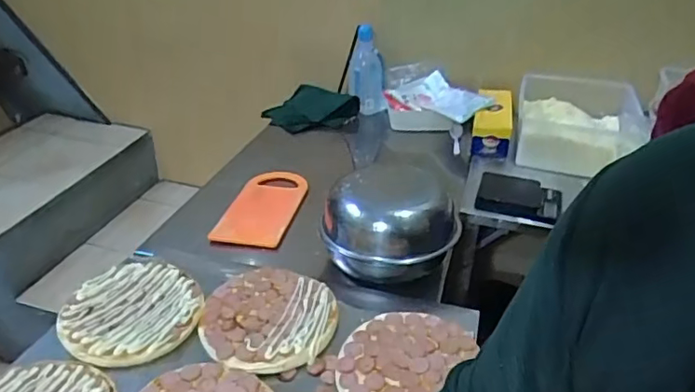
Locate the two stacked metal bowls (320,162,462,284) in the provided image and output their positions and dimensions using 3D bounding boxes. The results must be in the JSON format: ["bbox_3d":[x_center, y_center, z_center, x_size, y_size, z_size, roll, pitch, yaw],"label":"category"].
[{"bbox_3d":[0.081,0.039,1.060,0.241,0.129,0.252,1,31,-1],"label":"two stacked metal bowls"}]

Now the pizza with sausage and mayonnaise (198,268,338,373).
[{"bbox_3d":[-0.121,0.182,0.845,0.196,0.024,0.193,0,33,0],"label":"pizza with sausage and mayonnaise"}]

